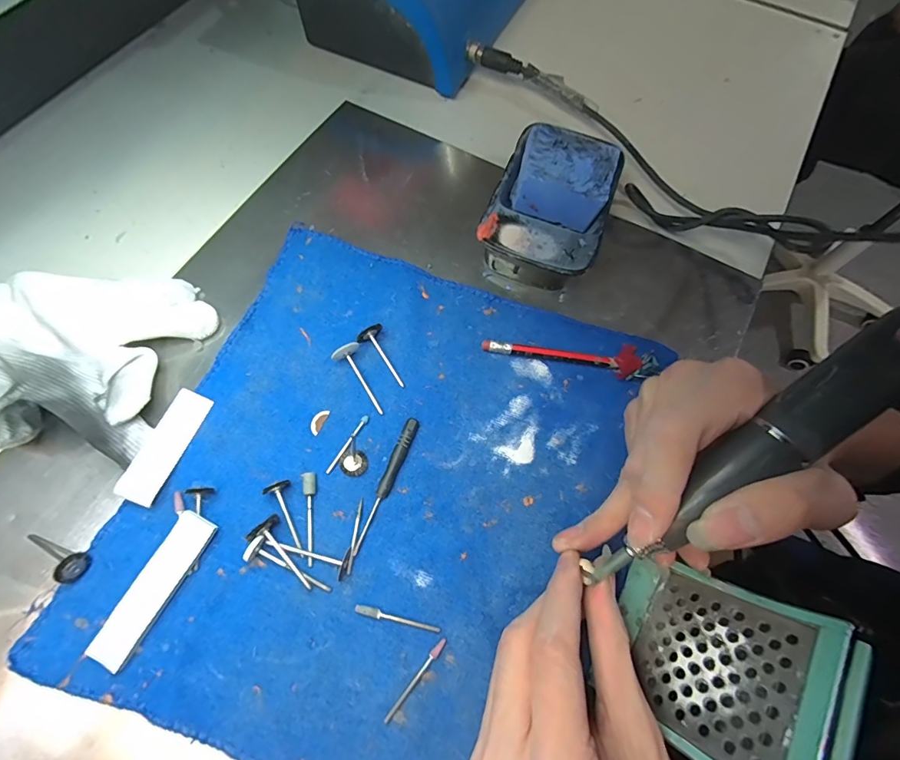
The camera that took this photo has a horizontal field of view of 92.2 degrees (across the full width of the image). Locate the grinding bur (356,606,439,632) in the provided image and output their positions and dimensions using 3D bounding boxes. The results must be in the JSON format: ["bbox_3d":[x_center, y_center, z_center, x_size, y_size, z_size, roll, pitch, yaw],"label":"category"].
[{"bbox_3d":[-0.027,0.124,0.223,0.044,0.004,0.004,13,68,5],"label":"grinding bur"}]

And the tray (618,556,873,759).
[{"bbox_3d":[0.120,0.129,0.195,0.022,0.090,0.073,44,70,-29],"label":"tray"}]

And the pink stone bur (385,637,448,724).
[{"bbox_3d":[-0.017,0.148,0.214,0.004,0.004,0.045,37,72,13],"label":"pink stone bur"}]

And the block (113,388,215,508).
[{"bbox_3d":[-0.164,0.038,0.251,0.021,0.006,0.067,26,66,-10],"label":"block"}]

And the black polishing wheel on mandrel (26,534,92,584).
[{"bbox_3d":[-0.211,0.093,0.233,0.045,0.013,0.014,17,67,27],"label":"black polishing wheel on mandrel"}]

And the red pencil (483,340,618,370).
[{"bbox_3d":[0.065,-0.017,0.281,0.087,0.008,0.008,8,68,3],"label":"red pencil"}]

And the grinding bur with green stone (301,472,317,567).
[{"bbox_3d":[-0.076,0.075,0.239,0.007,0.006,0.049,-10,68,-4],"label":"grinding bur with green stone"}]

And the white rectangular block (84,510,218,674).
[{"bbox_3d":[-0.154,0.106,0.225,0.024,0.008,0.076,27,70,10],"label":"white rectangular block"}]

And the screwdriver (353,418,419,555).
[{"bbox_3d":[-0.036,0.058,0.247,0.007,0.007,0.079,21,69,8],"label":"screwdriver"}]

